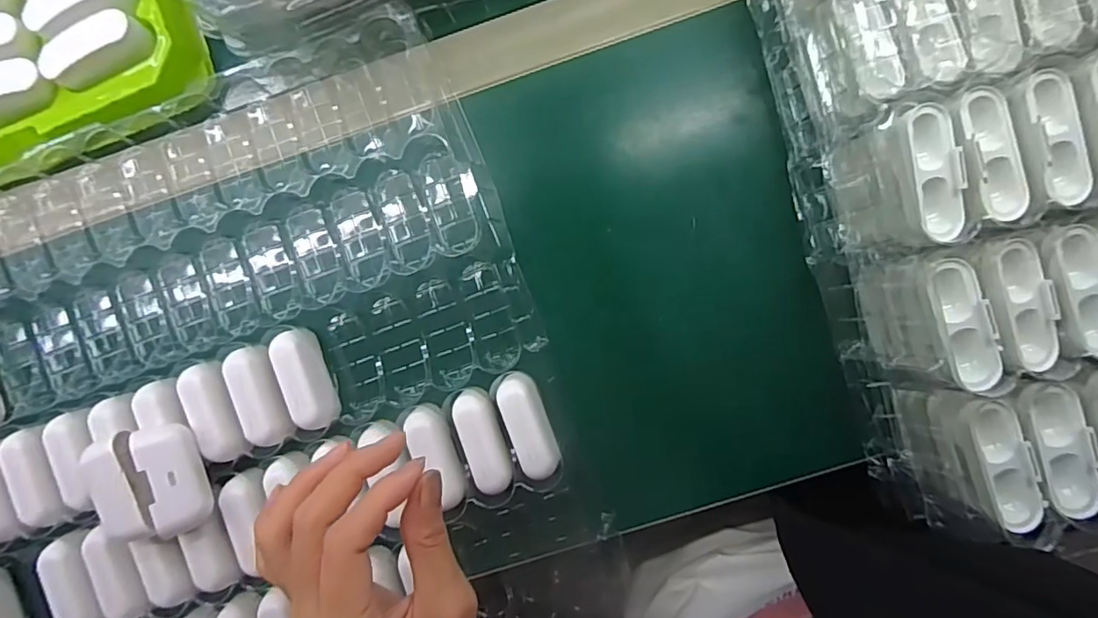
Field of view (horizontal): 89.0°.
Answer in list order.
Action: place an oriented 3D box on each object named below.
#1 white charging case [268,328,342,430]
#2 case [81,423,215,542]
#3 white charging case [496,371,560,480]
[{"bbox_3d":[-0.153,0.043,0.355,0.022,0.032,0.062,-18,95,6],"label":"white charging case"},{"bbox_3d":[-0.241,0.104,0.331,0.063,0.021,0.064,-15,90,3],"label":"case"},{"bbox_3d":[-0.012,0.069,0.338,0.024,0.020,0.064,-21,82,6],"label":"white charging case"}]

